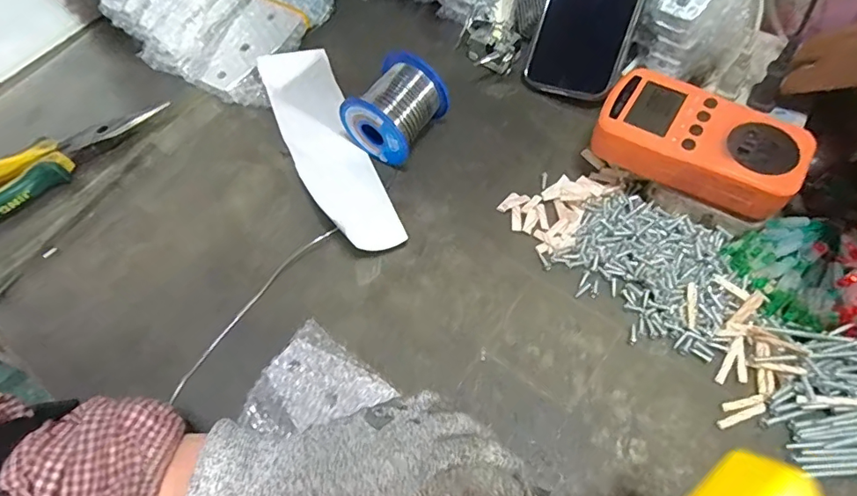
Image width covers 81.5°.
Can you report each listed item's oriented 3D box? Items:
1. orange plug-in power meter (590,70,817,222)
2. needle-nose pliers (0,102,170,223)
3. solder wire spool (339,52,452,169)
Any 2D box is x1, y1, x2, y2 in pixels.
[{"bbox_3d":[0.181,-0.073,0.336,0.125,0.027,0.066,25,67,15],"label":"orange plug-in power meter"},{"bbox_3d":[-0.321,-0.072,0.422,0.195,0.021,0.050,-35,66,-13],"label":"needle-nose pliers"},{"bbox_3d":[-0.024,-0.109,0.398,0.058,0.055,0.075,29,68,17],"label":"solder wire spool"}]

